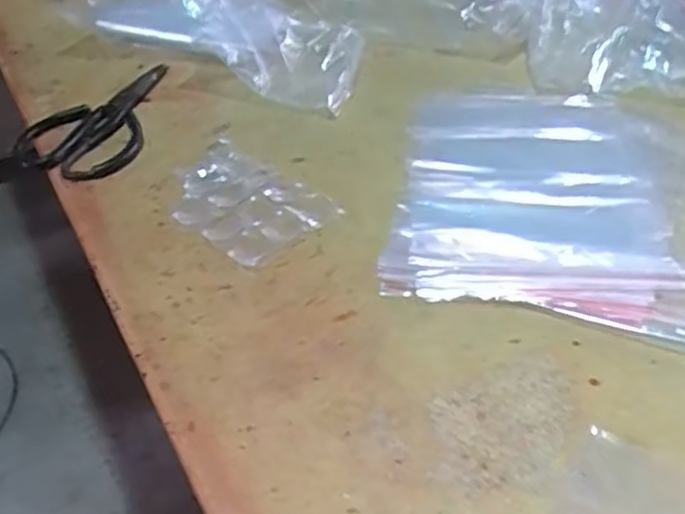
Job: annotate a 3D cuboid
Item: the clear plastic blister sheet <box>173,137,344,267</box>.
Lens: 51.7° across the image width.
[{"bbox_3d":[-0.076,-0.044,0.534,0.126,0.008,0.089,33,52,32],"label":"clear plastic blister sheet"}]

